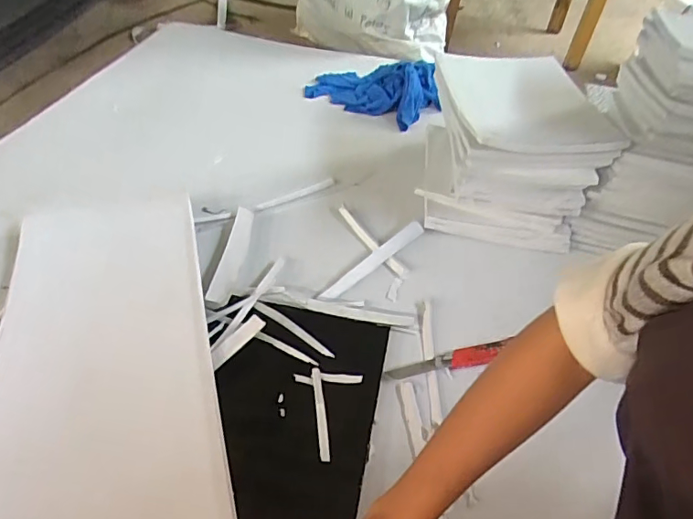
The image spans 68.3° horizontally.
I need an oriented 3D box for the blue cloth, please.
[{"bbox_3d":[0.058,-0.376,1.083,0.275,0.094,0.171,21,46,13],"label":"blue cloth"}]

